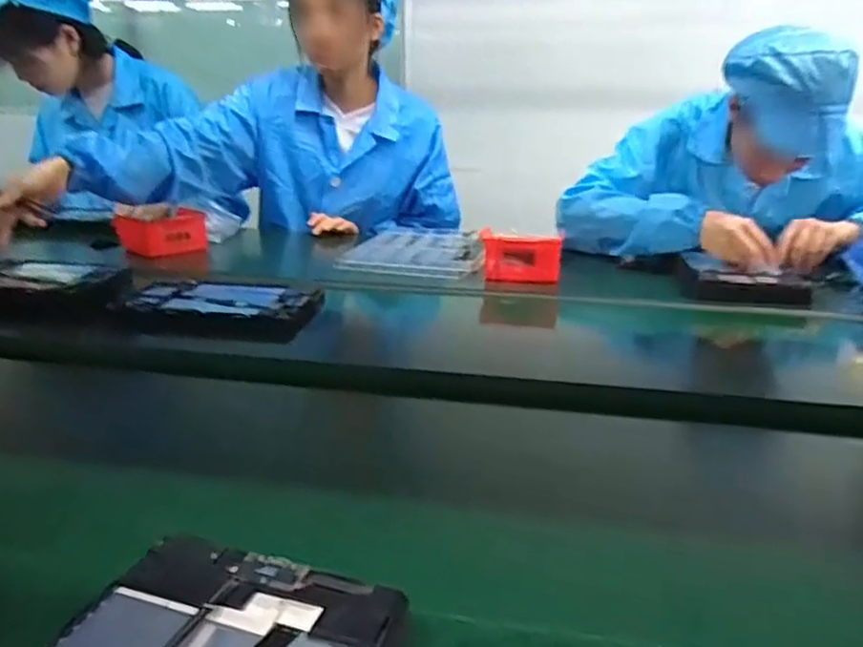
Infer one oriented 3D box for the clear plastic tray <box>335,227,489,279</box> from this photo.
[{"bbox_3d":[-0.016,-0.134,1.230,0.238,0.032,0.271,5,19,13],"label":"clear plastic tray"}]

